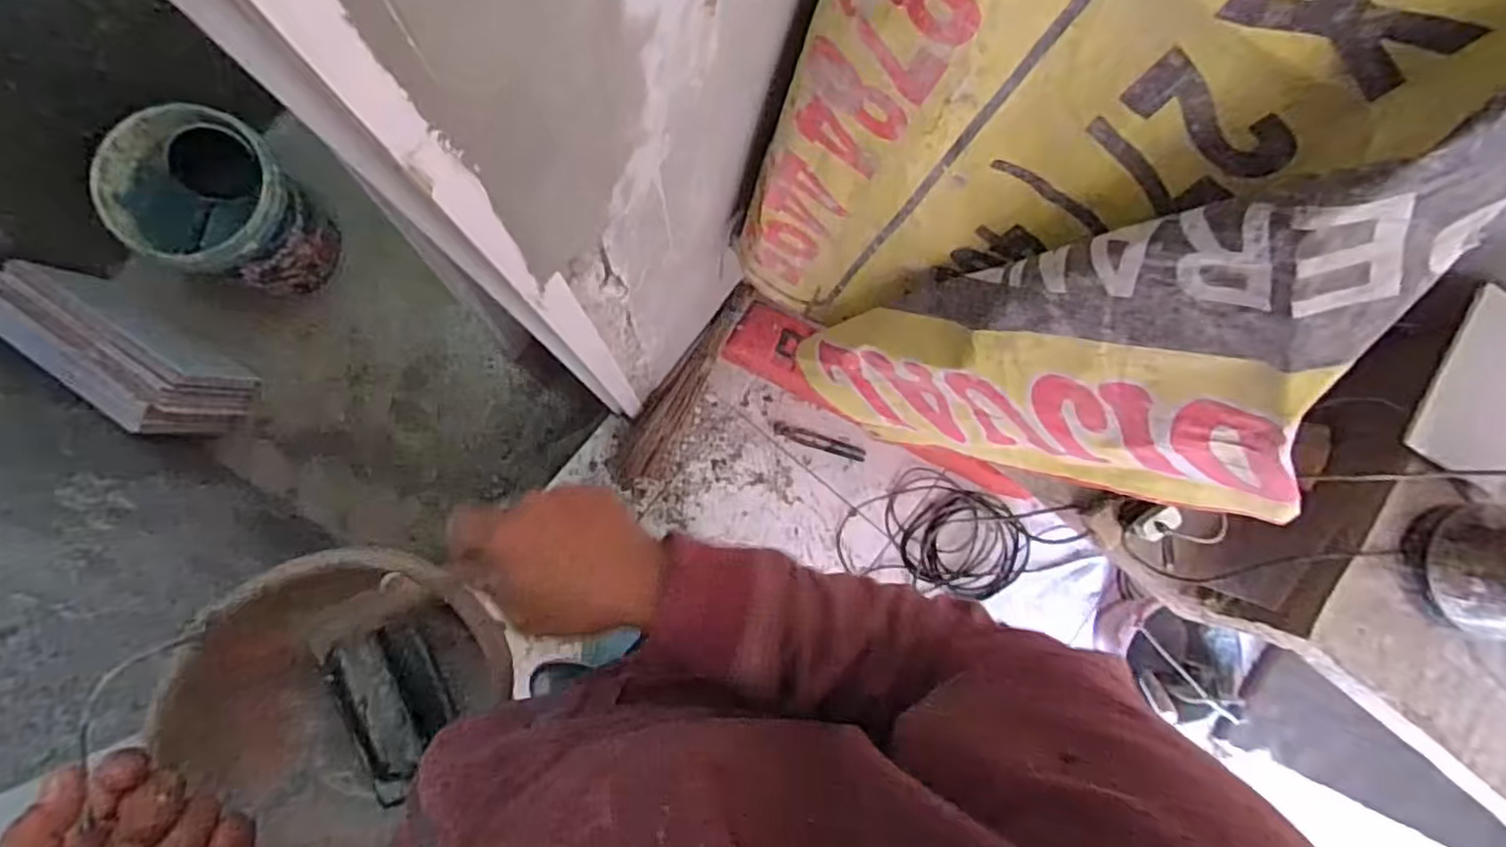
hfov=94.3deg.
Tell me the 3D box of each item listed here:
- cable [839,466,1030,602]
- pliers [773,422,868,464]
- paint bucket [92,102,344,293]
[{"bbox_3d":[0.440,0.266,1.625,0.451,0.061,0.285,15,84,-4],"label":"cable"},{"bbox_3d":[0.157,0.044,1.641,0.222,0.012,0.035,19,84,-4],"label":"pliers"},{"bbox_3d":[-1.099,-0.446,1.464,0.299,0.300,0.290,0,85,-6],"label":"paint bucket"}]

